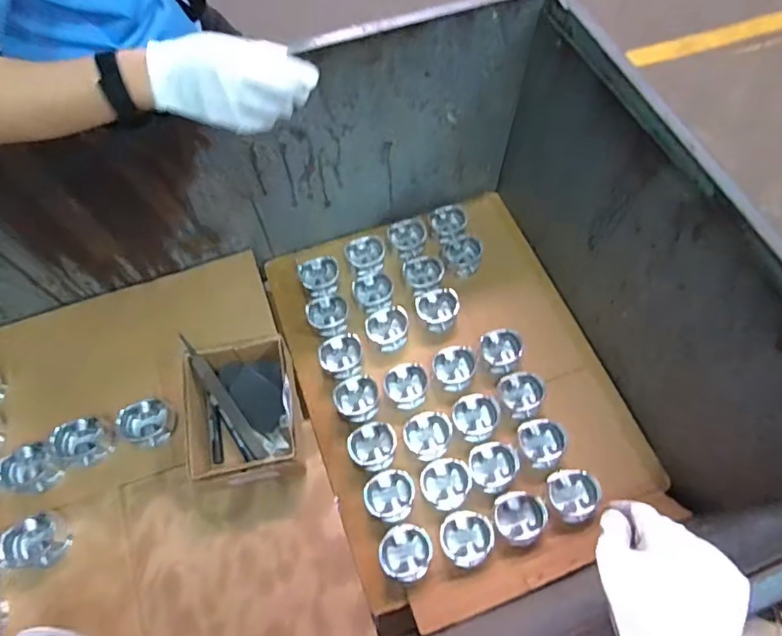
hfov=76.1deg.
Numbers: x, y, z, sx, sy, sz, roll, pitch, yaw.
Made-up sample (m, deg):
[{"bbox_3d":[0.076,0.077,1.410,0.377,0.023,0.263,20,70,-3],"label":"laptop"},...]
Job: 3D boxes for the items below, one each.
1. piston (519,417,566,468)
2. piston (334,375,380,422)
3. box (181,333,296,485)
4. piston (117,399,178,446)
[{"bbox_3d":[0.249,0.208,0.827,0.074,0.042,0.077,-20,64,-7],"label":"piston"},{"bbox_3d":[-0.054,0.139,0.849,0.079,0.040,0.076,-1,63,2],"label":"piston"},{"bbox_3d":[-0.224,0.145,0.762,0.165,0.103,0.198,-10,63,-3],"label":"box"},{"bbox_3d":[-0.376,0.162,0.779,0.078,0.041,0.070,23,66,14],"label":"piston"}]

